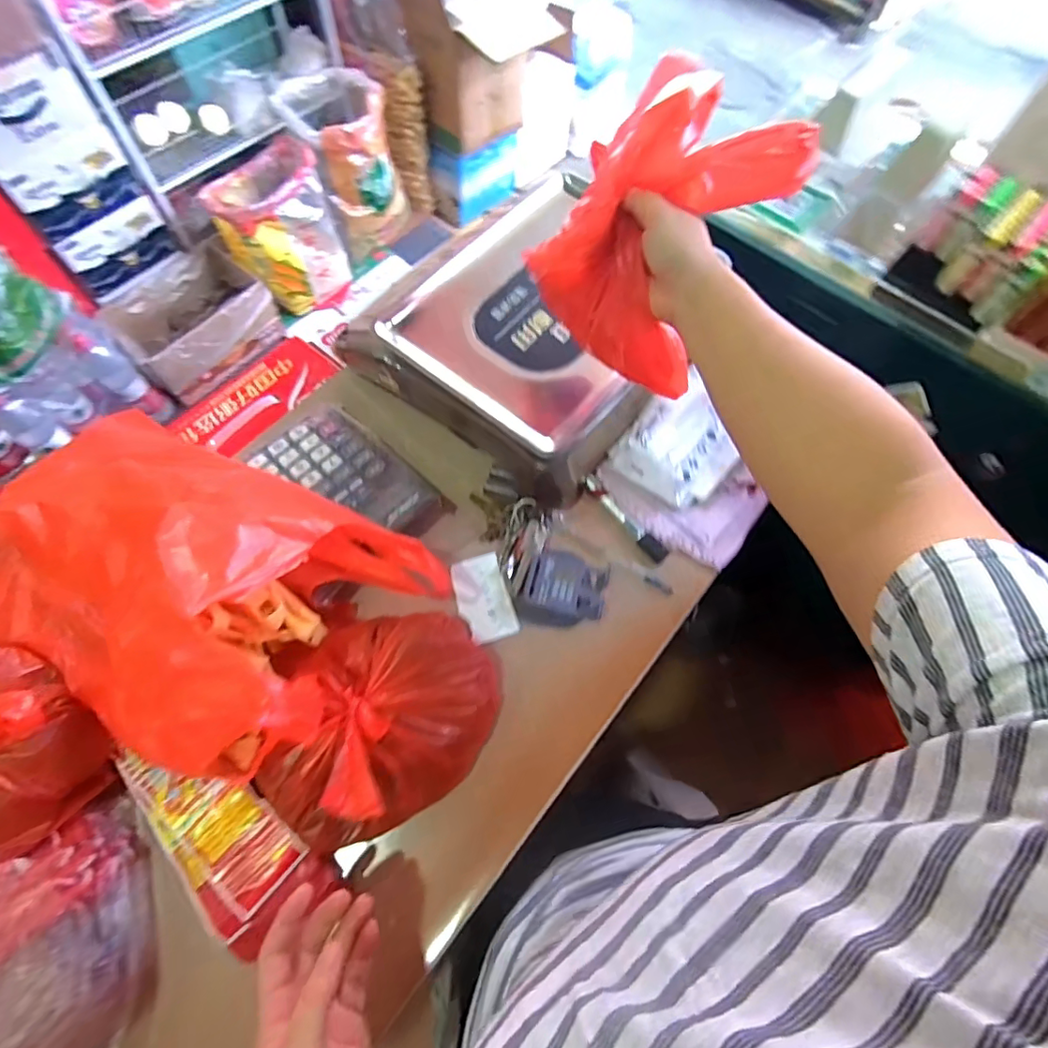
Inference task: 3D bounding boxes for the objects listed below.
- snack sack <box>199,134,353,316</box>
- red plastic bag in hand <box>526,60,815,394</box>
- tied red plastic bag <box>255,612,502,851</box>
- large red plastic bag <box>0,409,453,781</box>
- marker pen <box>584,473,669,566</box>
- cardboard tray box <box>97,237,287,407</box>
[{"bbox_3d":[-0.725,-0.863,1.627,0.317,0.374,0.270,-24,69,-13],"label":"snack sack"},{"bbox_3d":[0.103,-0.233,0.422,0.159,0.164,0.139,32,68,11],"label":"red plastic bag in hand"},{"bbox_3d":[-0.119,0.167,0.461,0.203,0.080,0.176,-10,66,-7],"label":"tied red plastic bag"},{"bbox_3d":[-0.296,0.029,0.447,0.420,0.144,0.245,23,66,7],"label":"large red plastic bag"},{"bbox_3d":[0.112,-0.008,0.591,0.020,0.011,0.120,-35,72,-17],"label":"marker pen"},{"bbox_3d":[-0.949,-0.597,1.584,0.317,0.171,0.406,41,70,15],"label":"cardboard tray box"}]

